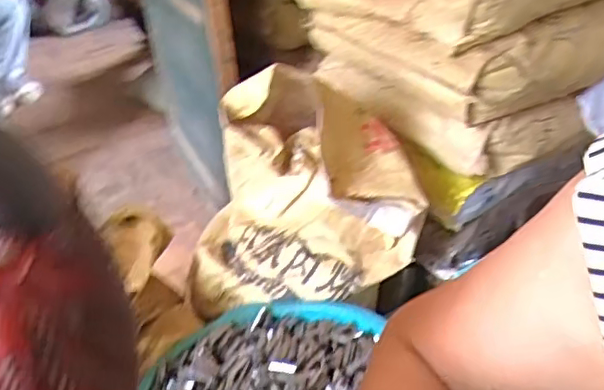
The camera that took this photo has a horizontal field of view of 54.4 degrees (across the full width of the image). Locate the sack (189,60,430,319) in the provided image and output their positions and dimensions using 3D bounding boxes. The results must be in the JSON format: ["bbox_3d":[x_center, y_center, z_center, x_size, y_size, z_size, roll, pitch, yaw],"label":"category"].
[{"bbox_3d":[-0.003,-0.025,0.955,0.365,0.325,0.255,-1,31,8],"label":"sack"}]

